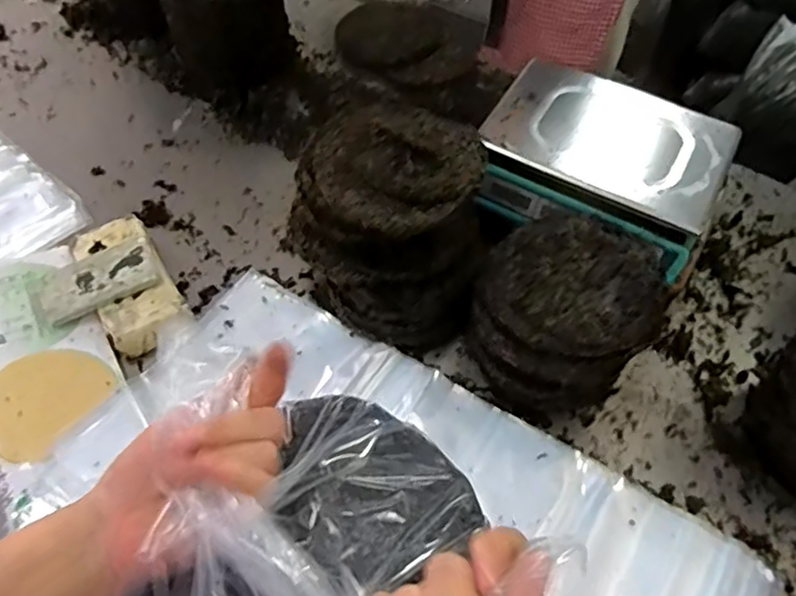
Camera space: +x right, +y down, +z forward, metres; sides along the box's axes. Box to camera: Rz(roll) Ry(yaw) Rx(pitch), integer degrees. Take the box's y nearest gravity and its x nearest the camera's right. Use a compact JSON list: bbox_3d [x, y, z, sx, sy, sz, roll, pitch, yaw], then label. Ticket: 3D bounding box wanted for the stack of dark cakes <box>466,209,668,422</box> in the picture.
[{"bbox_3d":[0.206,0.030,0.816,0.197,0.200,0.192,38,63,21],"label":"stack of dark cakes"}]

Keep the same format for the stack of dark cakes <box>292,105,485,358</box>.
[{"bbox_3d":[-0.016,-0.094,0.851,0.260,0.250,0.216,17,57,9],"label":"stack of dark cakes"}]

